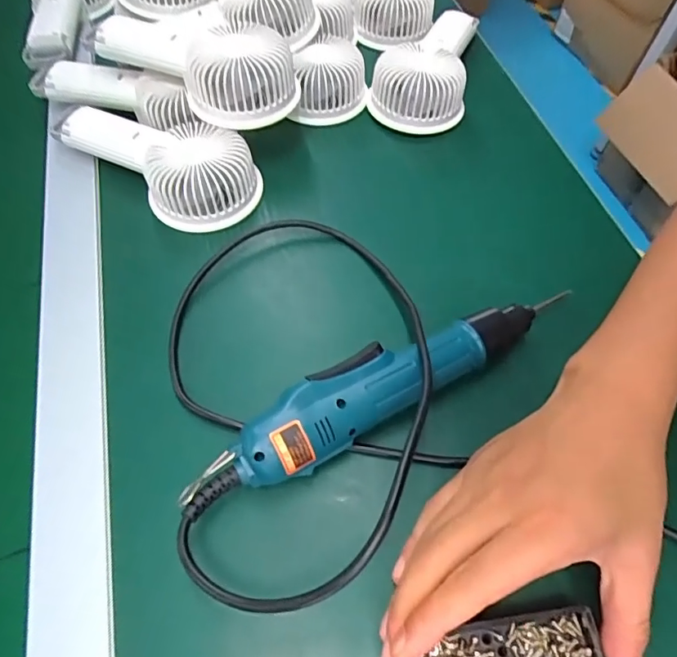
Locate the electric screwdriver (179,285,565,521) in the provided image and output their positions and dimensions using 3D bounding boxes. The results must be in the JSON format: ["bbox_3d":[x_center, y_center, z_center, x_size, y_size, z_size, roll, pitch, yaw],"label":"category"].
[{"bbox_3d":[0.028,0.036,0.298,0.252,0.048,0.043,-28,65,-16],"label":"electric screwdriver"}]

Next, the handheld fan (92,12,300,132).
[{"bbox_3d":[-0.113,-0.214,0.389,0.166,0.053,0.080,26,63,13],"label":"handheld fan"}]

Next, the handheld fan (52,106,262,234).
[{"bbox_3d":[-0.145,-0.141,0.389,0.176,0.042,0.079,30,64,15],"label":"handheld fan"}]

